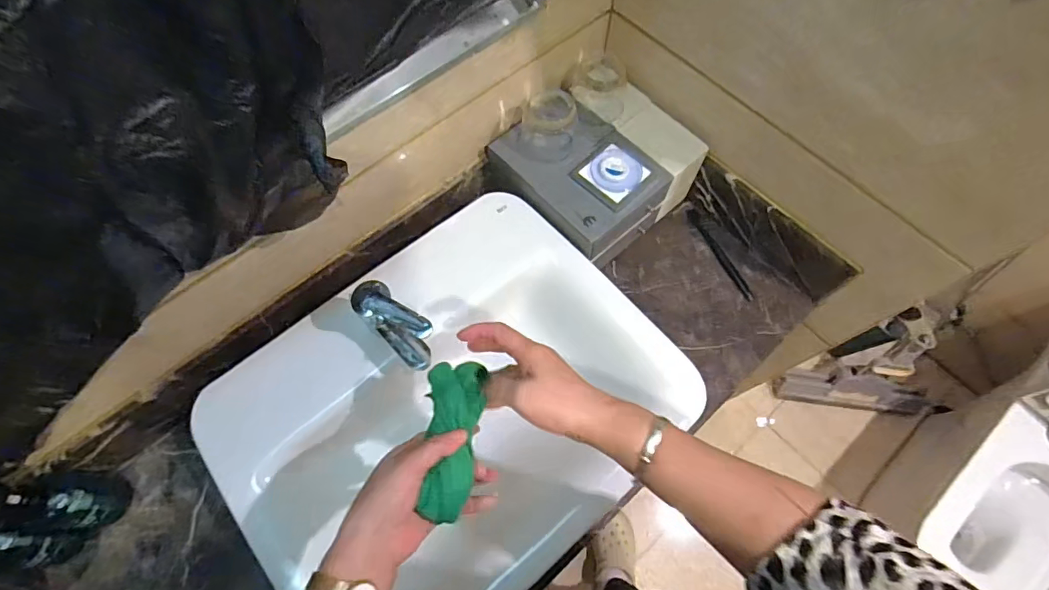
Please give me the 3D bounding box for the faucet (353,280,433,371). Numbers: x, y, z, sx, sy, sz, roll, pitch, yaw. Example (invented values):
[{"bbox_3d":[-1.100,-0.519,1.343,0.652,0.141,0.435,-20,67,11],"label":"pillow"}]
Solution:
[{"bbox_3d":[-0.152,0.042,0.604,0.108,0.121,0.045,39,69,15],"label":"faucet"}]

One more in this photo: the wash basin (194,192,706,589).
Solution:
[{"bbox_3d":[-0.095,0.151,0.673,0.530,0.130,0.440,-37,71,-18],"label":"wash basin"}]

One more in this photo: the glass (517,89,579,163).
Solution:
[{"bbox_3d":[0.033,-0.253,0.730,0.085,0.077,0.085,10,64,2],"label":"glass"}]

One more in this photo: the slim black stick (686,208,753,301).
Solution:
[{"bbox_3d":[0.325,-0.070,0.830,0.017,0.017,0.184,-20,67,-12],"label":"slim black stick"}]

